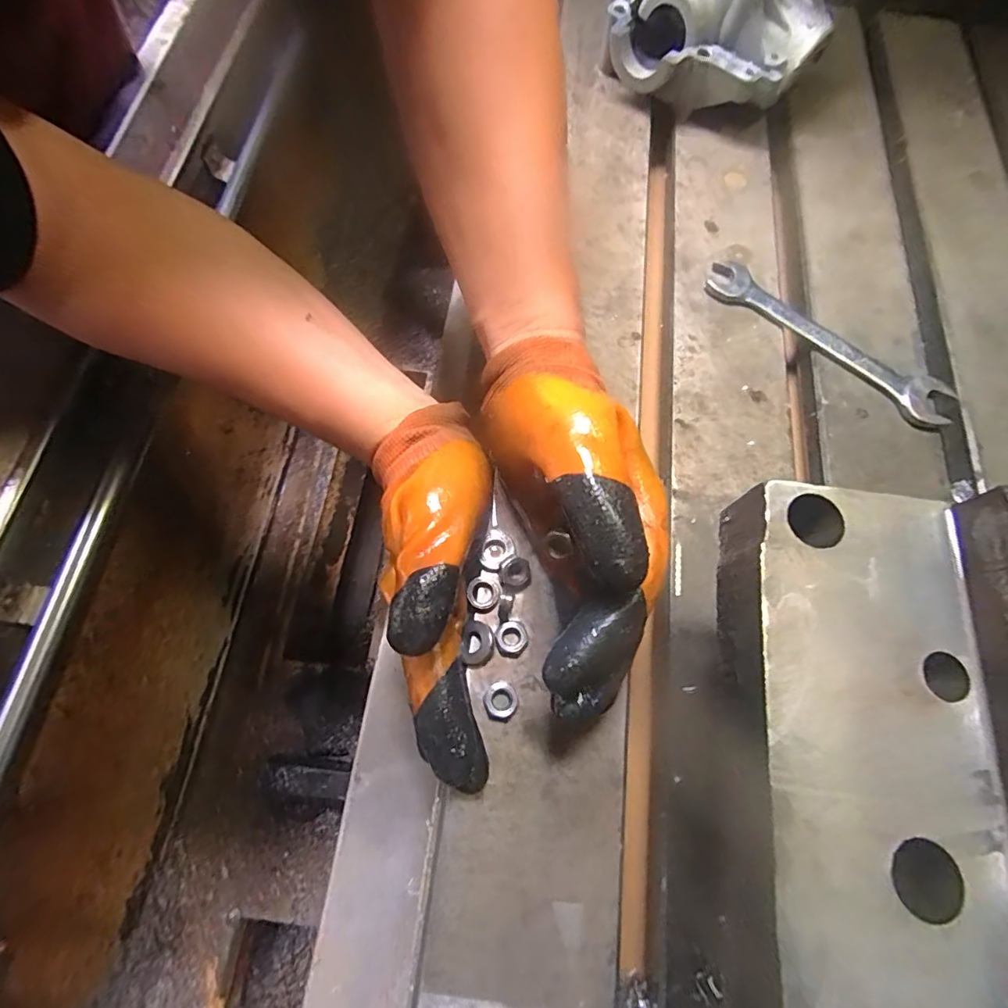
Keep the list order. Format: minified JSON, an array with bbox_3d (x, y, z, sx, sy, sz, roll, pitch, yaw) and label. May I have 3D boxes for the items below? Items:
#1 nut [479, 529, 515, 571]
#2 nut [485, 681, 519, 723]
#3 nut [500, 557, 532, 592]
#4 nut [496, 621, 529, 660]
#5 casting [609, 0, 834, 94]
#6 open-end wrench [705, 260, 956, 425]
[{"bbox_3d":[-0.004,0.027,0.286,0.018,0.010,0.023,25,71,8],"label":"nut"},{"bbox_3d":[-0.001,0.103,0.259,0.016,0.007,0.020,18,71,5],"label":"nut"},{"bbox_3d":[0.007,0.040,0.280,0.018,0.011,0.017,0,70,-1],"label":"nut"},{"bbox_3d":[0.004,0.073,0.269,0.017,0.008,0.018,0,70,-1],"label":"nut"},{"bbox_3d":[0.176,-0.397,0.408,0.165,0.081,0.154,19,71,6],"label":"casting"},{"bbox_3d":[0.220,-0.115,0.345,0.176,0.009,0.034,38,74,12],"label":"open-end wrench"}]

